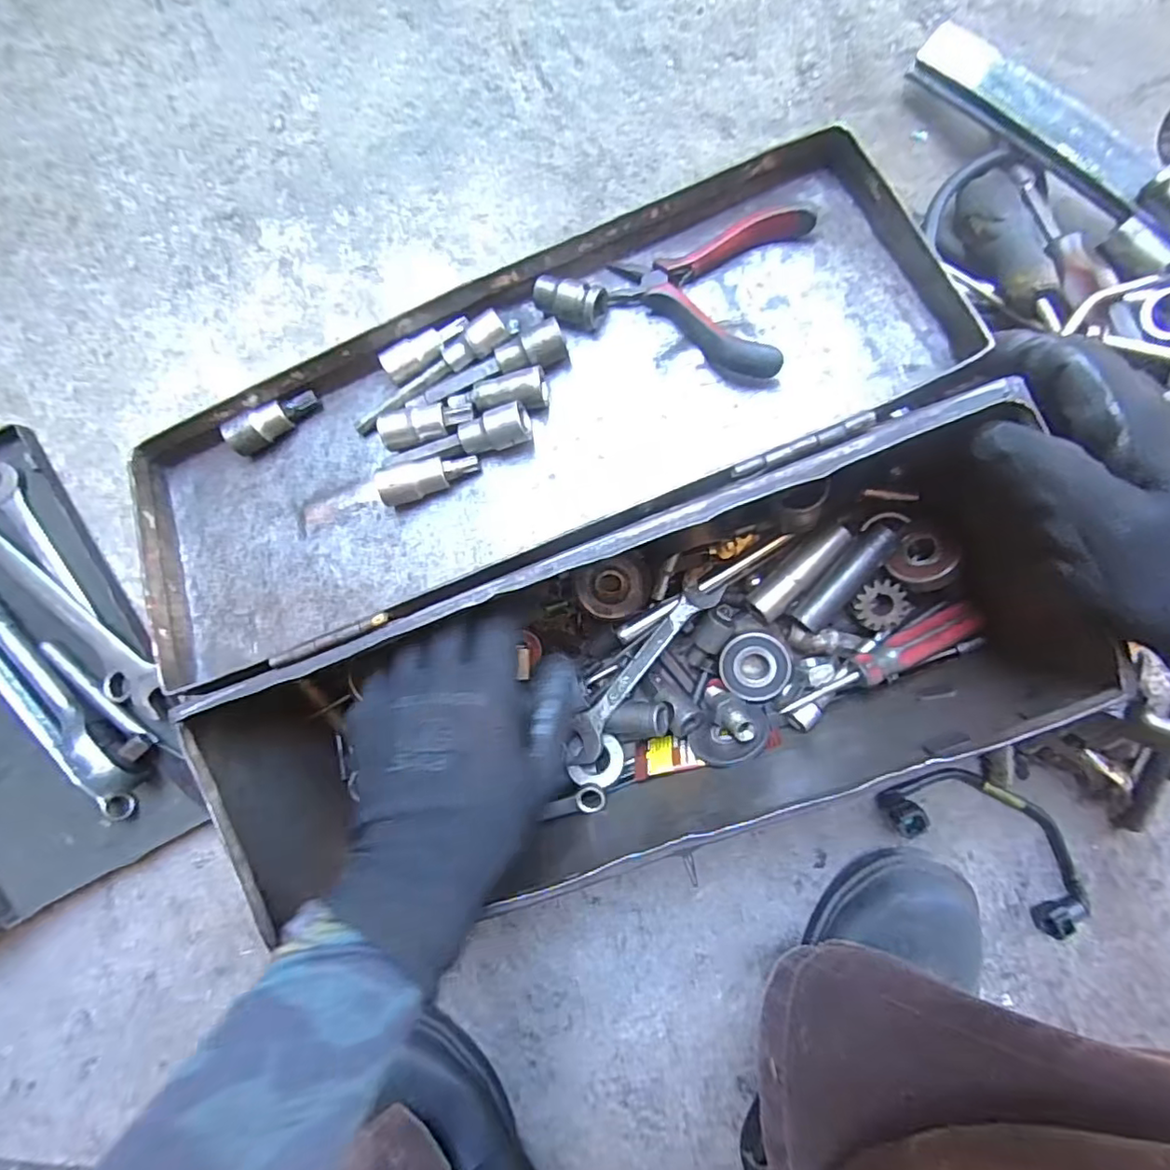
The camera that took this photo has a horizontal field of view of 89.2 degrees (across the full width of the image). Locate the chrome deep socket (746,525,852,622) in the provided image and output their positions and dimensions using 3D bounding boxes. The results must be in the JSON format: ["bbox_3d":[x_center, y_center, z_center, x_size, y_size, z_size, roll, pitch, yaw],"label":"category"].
[{"bbox_3d":[0.138,-0.009,0.382,0.077,0.023,0.020,-42,90,6],"label":"chrome deep socket"}]

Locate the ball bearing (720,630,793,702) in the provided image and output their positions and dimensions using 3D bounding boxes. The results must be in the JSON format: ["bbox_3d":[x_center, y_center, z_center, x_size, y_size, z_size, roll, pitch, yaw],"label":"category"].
[{"bbox_3d":[0.116,0.056,0.404,0.046,0.010,0.045,0,94,3],"label":"ball bearing"}]

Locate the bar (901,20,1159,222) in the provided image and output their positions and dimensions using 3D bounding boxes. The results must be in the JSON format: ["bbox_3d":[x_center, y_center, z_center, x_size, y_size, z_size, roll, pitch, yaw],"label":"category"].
[{"bbox_3d":[0.267,-0.281,0.354,0.029,0.016,0.160,-41,76,5],"label":"bar"}]

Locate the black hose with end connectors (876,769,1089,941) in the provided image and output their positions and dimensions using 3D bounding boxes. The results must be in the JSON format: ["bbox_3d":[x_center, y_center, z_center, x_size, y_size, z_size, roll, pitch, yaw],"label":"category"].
[{"bbox_3d":[0.284,0.176,0.412,0.153,0.022,0.067,34,95,1],"label":"black hose with end connectors"}]

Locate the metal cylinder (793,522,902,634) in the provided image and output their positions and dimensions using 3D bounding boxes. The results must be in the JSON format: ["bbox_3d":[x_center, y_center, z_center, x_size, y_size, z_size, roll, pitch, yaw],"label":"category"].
[{"bbox_3d":[0.165,-0.005,0.380,0.019,0.025,0.078,43,96,0],"label":"metal cylinder"}]

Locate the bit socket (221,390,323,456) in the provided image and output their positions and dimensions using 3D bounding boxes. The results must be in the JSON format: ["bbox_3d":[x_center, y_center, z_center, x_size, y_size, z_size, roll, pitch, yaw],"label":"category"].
[{"bbox_3d":[-0.188,-0.099,0.360,0.057,0.019,0.018,-31,91,-8],"label":"bit socket"}]

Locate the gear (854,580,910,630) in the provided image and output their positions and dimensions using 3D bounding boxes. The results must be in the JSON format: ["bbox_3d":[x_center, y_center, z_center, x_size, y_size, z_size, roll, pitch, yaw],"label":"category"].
[{"bbox_3d":[0.190,0.013,0.378,0.032,0.005,0.030,0,92,4],"label":"gear"}]

